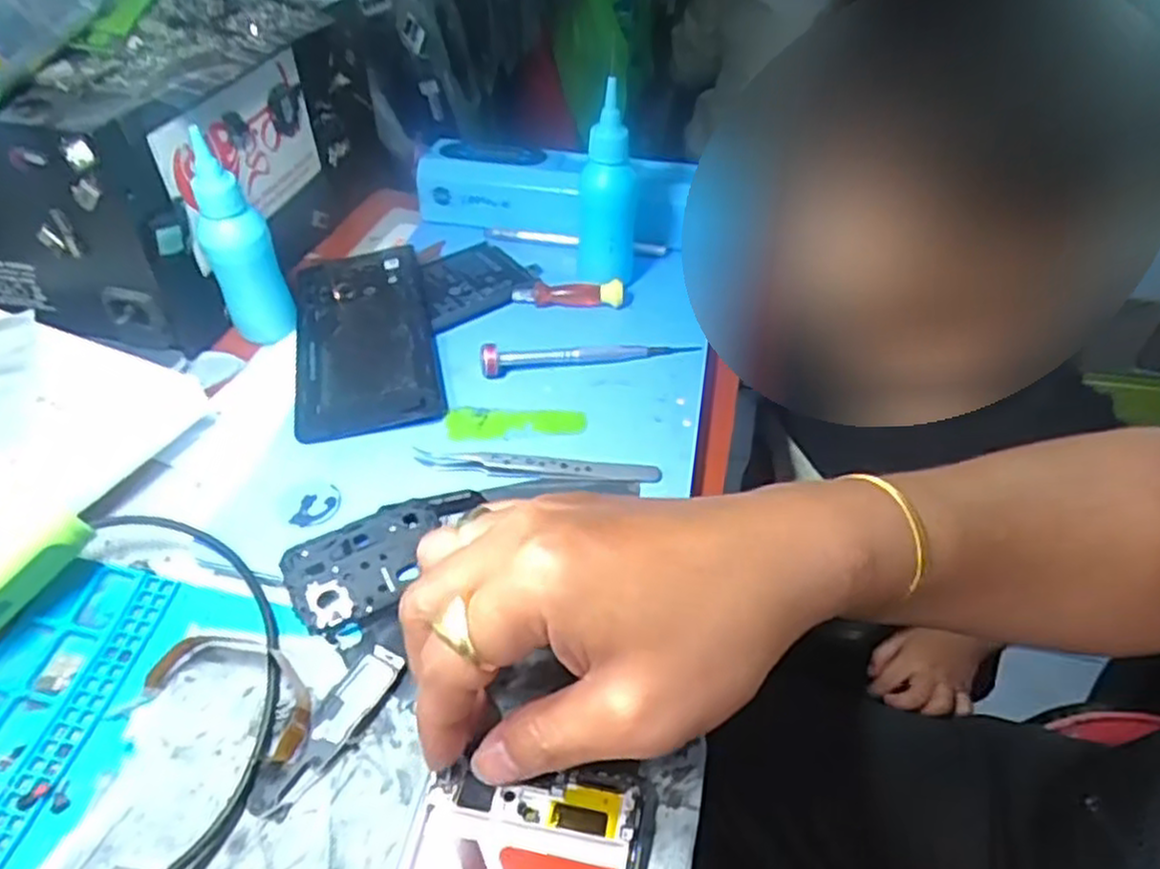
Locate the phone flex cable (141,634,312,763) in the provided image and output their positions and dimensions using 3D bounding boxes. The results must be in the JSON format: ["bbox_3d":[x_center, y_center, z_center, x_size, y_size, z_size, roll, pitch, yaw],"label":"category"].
[{"bbox_3d":[-0.126,0.093,0.280,0.065,0.005,0.033,18,47,15],"label":"phone flex cable"}]

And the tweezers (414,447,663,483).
[{"bbox_3d":[-0.020,0.015,0.359,0.114,0.008,0.012,3,45,0],"label":"tweezers"}]

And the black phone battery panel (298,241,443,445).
[{"bbox_3d":[-0.123,-0.057,0.429,0.075,0.010,0.156,-9,46,-11],"label":"black phone battery panel"}]

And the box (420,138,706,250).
[{"bbox_3d":[-0.017,-0.168,0.514,0.181,0.041,0.055,10,45,8],"label":"box"}]

